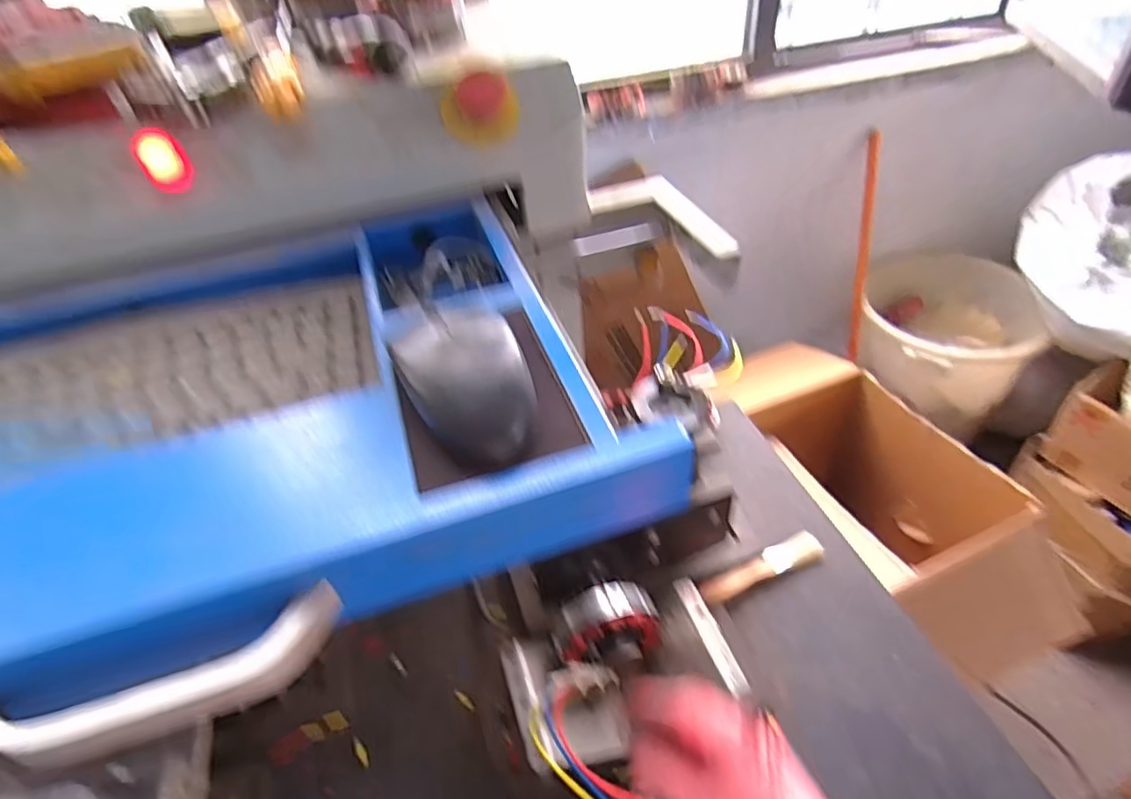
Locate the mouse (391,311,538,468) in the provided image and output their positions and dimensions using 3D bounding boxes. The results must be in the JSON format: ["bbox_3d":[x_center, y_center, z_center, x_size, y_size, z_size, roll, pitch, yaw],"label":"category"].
[{"bbox_3d":[-0.046,-0.006,0.301,0.055,0.032,0.084,-21,46,-15],"label":"mouse"}]

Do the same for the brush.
[{"bbox_3d":[0.201,0.171,0.636,0.142,0.012,0.027,-21,46,-15],"label":"brush"}]

